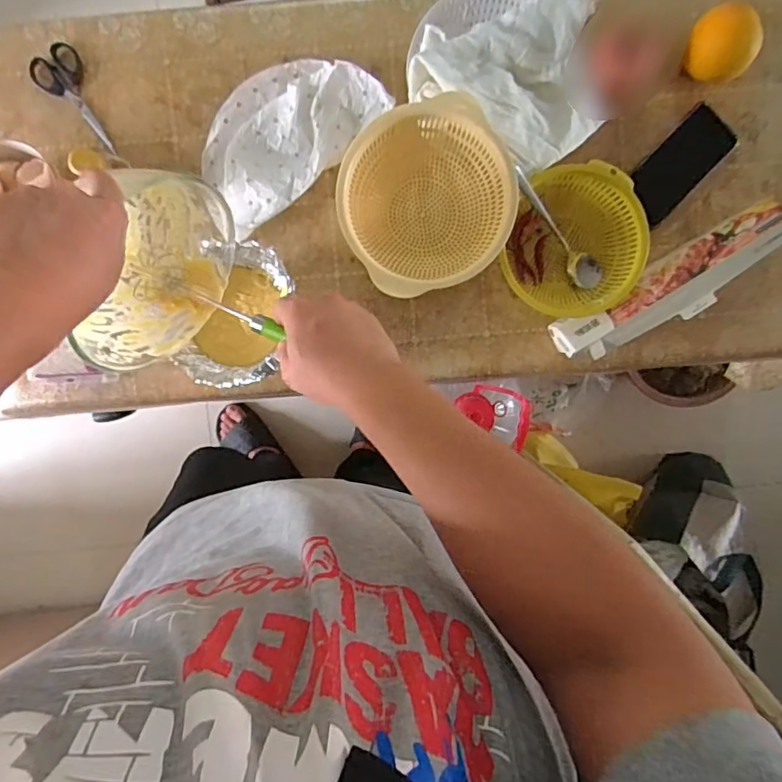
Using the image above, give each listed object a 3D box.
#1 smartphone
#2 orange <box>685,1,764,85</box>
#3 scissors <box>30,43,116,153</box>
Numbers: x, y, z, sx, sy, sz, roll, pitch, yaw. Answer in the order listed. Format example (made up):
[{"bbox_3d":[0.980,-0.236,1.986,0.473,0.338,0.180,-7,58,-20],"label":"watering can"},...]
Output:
[{"bbox_3d":[0.388,-0.304,0.712,0.074,0.011,0.155,44,93,-3],"label":"smartphone"},{"bbox_3d":[0.407,-0.431,0.661,0.067,0.083,0.073,-12,94,1],"label":"orange"},{"bbox_3d":[-0.418,-0.383,0.700,0.063,0.009,0.146,-27,94,2],"label":"scissors"}]

